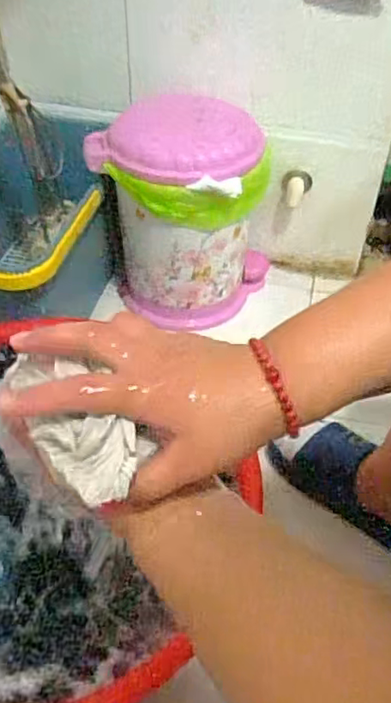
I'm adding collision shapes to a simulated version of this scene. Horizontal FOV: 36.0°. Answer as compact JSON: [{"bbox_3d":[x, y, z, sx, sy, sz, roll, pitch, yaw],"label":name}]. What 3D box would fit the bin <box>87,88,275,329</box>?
[{"bbox_3d":[-0.019,-0.227,1.013,0.296,0.333,0.224,2,46,0],"label":"bin"}]

